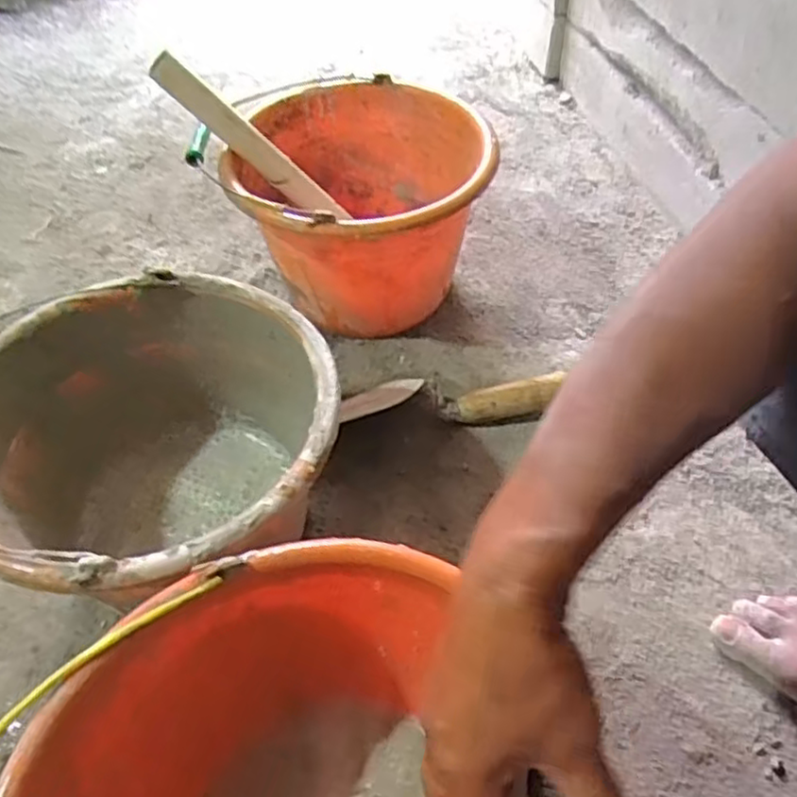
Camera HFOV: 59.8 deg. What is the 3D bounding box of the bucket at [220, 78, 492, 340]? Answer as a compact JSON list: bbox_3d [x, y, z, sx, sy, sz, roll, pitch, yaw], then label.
[{"bbox_3d":[-0.036,-0.201,0.790,0.260,0.198,0.257,0,51,3],"label":"bucket"}]

